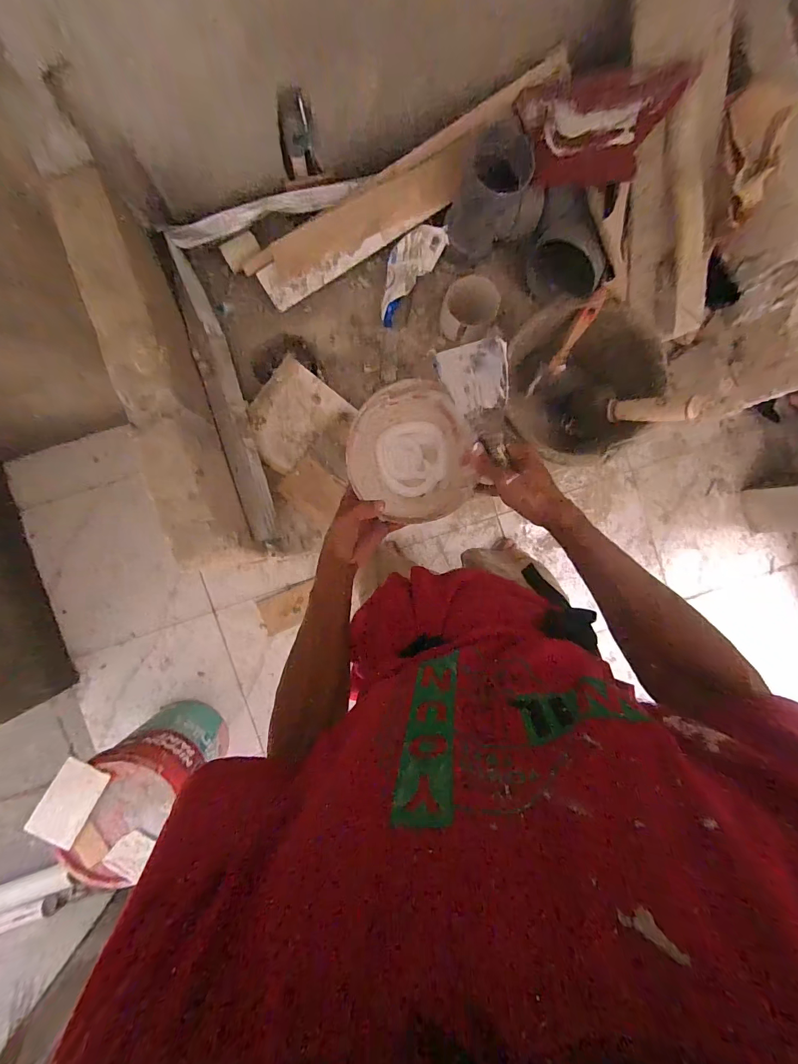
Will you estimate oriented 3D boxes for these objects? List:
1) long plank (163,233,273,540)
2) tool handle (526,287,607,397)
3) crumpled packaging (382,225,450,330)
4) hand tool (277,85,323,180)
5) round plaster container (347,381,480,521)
[{"bbox_3d":[-0.288,-0.221,0.661,0.058,0.047,0.493,-17,93,-1],"label":"long plank"},{"bbox_3d":[0.259,-0.287,0.590,0.030,0.135,0.009,22,55,-5],"label":"tool handle"},{"bbox_3d":[0.011,-0.444,0.680,0.063,0.034,0.168,37,91,-3],"label":"crumpled packaging"},{"bbox_3d":[-0.153,-0.594,0.602,0.053,0.104,0.015,-8,70,-4],"label":"hand tool"},{"bbox_3d":[0.016,-0.114,0.586,0.171,0.051,0.188,9,92,-5],"label":"round plaster container"}]

